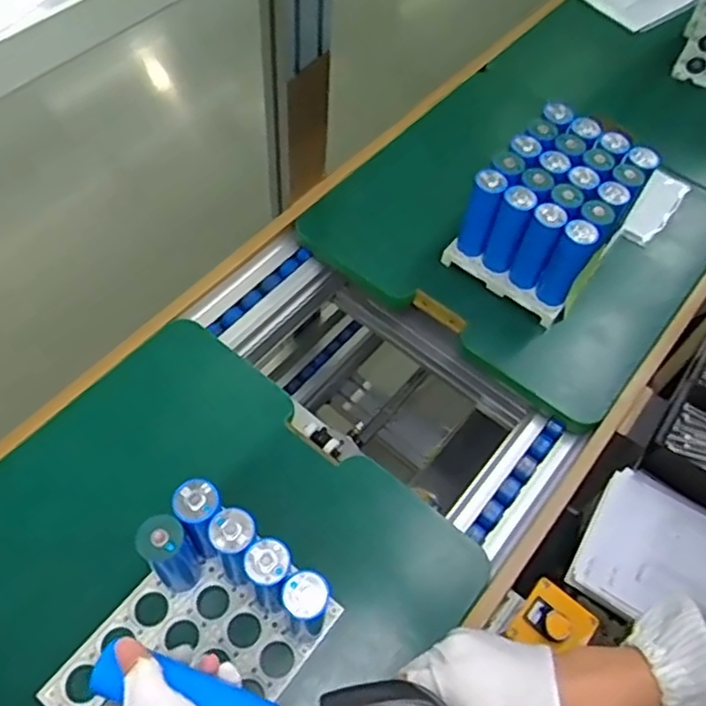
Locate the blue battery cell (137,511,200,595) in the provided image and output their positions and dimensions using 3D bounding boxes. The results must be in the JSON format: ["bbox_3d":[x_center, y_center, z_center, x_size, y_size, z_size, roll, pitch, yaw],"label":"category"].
[{"bbox_3d":[-0.172,0.190,0.632,0.038,0.131,0.038,2,58,-3],"label":"blue battery cell"}]

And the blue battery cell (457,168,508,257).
[{"bbox_3d":[0.170,-0.183,0.901,0.038,0.127,0.045,15,59,5],"label":"blue battery cell"}]

